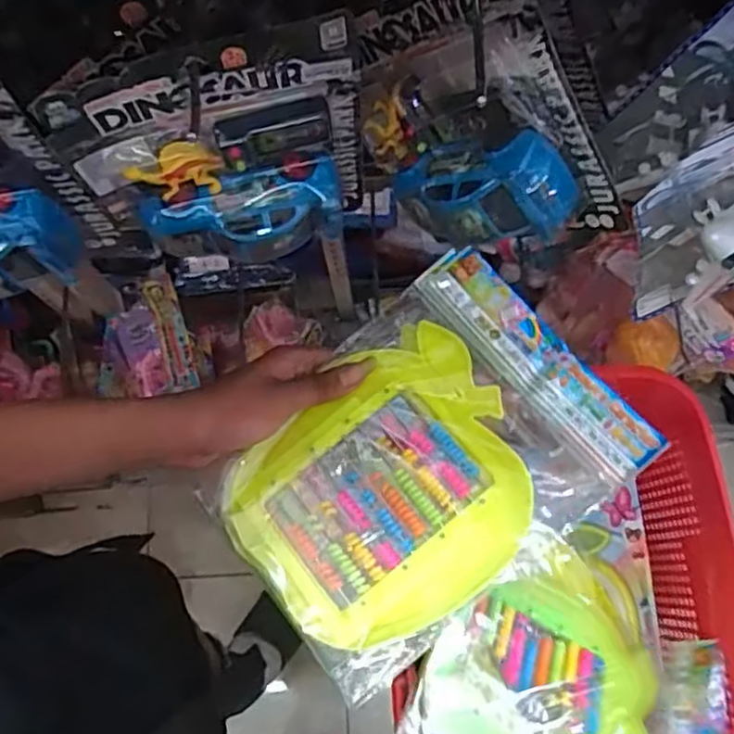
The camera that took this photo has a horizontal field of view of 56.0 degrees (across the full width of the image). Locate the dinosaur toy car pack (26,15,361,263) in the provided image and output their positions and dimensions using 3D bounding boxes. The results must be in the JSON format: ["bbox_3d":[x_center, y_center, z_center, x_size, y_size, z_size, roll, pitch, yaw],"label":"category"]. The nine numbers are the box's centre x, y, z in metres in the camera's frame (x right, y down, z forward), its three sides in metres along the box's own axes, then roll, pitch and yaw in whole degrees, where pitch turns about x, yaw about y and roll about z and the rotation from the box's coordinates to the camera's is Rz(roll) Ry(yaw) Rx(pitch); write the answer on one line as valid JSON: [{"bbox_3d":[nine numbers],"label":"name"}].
[{"bbox_3d":[-0.096,-0.138,0.485,0.192,0.184,0.049,-17,73,-4],"label":"dinosaur toy car pack"}]

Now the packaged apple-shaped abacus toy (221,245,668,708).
[{"bbox_3d":[0.037,0.065,0.468,0.258,0.035,0.191,-40,76,-10],"label":"packaged apple-shaped abacus toy"}]

